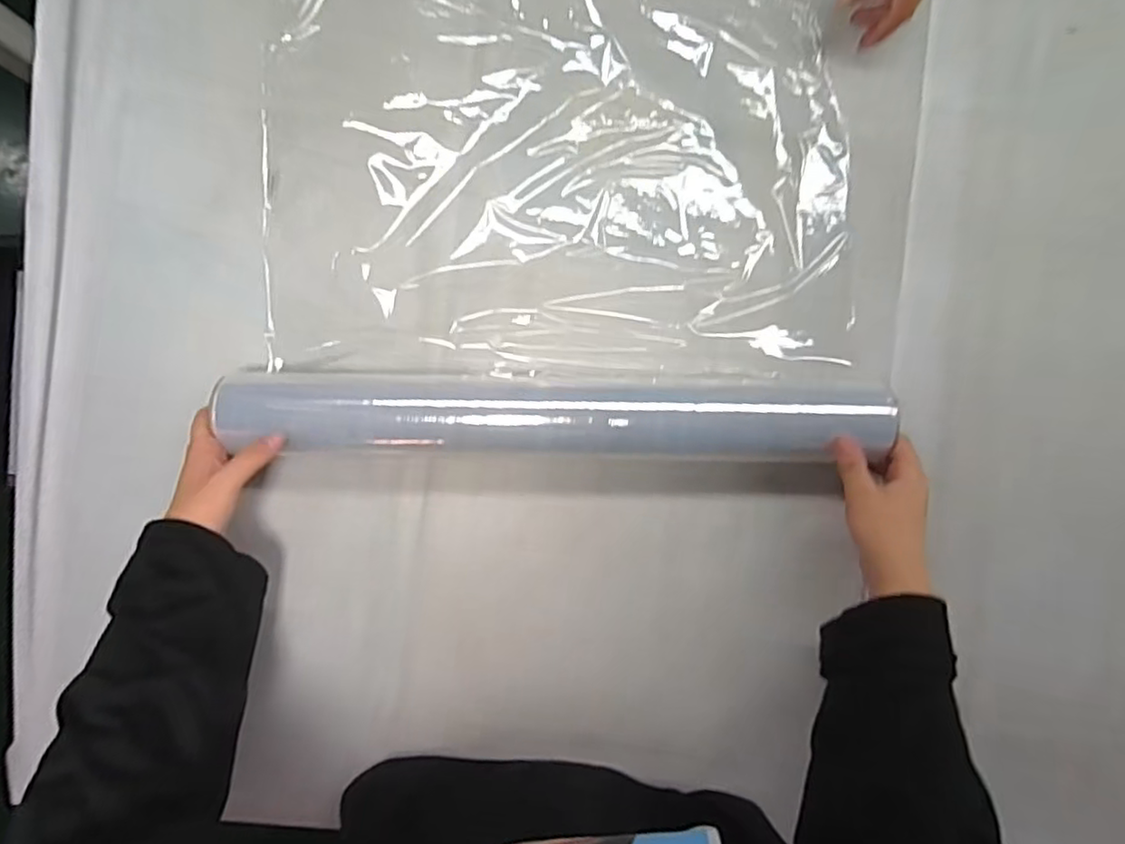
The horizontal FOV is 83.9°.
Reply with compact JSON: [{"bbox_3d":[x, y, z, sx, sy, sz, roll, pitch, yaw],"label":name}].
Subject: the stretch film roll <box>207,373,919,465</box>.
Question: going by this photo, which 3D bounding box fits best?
[{"bbox_3d":[-0.004,-0.002,0.475,0.495,0.042,0.058,1,90,-1],"label":"stretch film roll"}]

